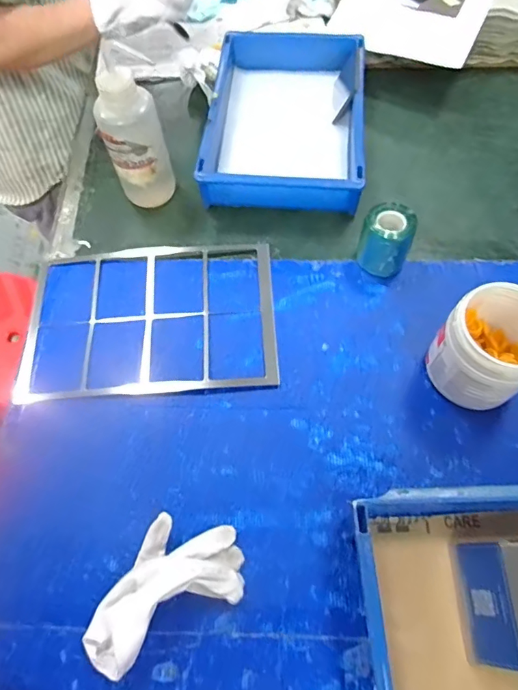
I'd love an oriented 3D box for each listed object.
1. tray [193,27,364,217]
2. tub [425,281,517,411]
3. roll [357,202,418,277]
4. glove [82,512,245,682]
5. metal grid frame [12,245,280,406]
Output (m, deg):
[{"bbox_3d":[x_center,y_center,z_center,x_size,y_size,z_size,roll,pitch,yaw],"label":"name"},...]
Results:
[{"bbox_3d":[0.038,-0.312,0.658,0.206,0.066,0.300,3,64,5],"label":"tray"},{"bbox_3d":[0.231,0.005,0.473,0.092,0.106,0.101,-1,64,2],"label":"tub"},{"bbox_3d":[0.149,-0.120,0.552,0.057,0.072,0.058,-1,64,2],"label":"roll"},{"bbox_3d":[-0.090,0.211,0.415,0.152,0.041,0.095,-28,66,-10],"label":"glove"},{"bbox_3d":[-0.131,-0.034,0.562,0.298,0.010,0.194,-4,64,1],"label":"metal grid frame"}]

